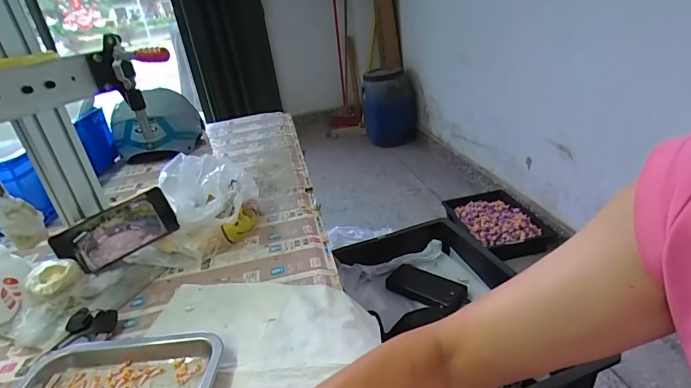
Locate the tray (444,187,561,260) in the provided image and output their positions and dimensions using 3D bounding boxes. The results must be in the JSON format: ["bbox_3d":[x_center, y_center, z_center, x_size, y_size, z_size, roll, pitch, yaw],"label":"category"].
[{"bbox_3d":[0.656,0.105,1.795,0.294,0.086,0.444,-9,24,-9],"label":"tray"}]

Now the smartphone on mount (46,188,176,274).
[{"bbox_3d":[-0.347,0.058,0.619,0.160,0.077,0.010,-30,8,-22],"label":"smartphone on mount"}]

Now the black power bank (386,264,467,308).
[{"bbox_3d":[0.160,0.187,0.828,0.165,0.018,0.079,14,36,38],"label":"black power bank"}]

